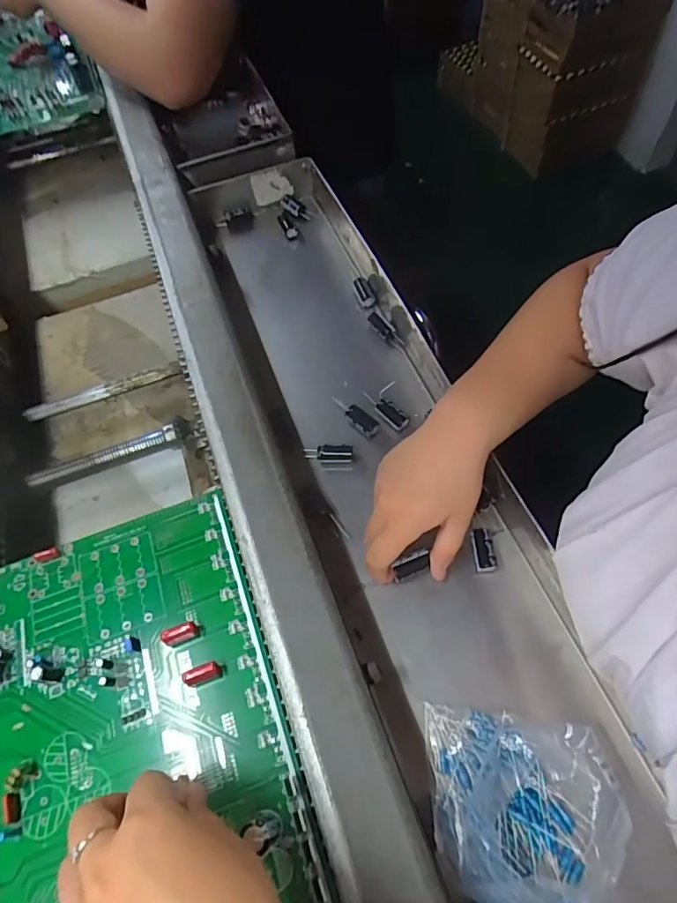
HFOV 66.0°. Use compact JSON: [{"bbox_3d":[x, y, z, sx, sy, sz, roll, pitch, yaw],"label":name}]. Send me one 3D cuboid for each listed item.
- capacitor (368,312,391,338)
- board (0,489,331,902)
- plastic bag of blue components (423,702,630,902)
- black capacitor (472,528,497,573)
[{"bbox_3d":[0.042,-0.128,0.525,0.012,0.011,0.033,-29,64,-13],"label":"capacitor"},{"bbox_3d":[-0.114,0.202,0.299,0.176,0.019,0.358,-20,62,-9],"label":"board"},{"bbox_3d":[0.115,0.220,0.311,0.110,0.031,0.118,0,61,2],"label":"plastic bag of blue components"},{"bbox_3d":[0.110,0.075,0.397,0.014,0.009,0.032,-9,76,-3],"label":"black capacitor"}]

